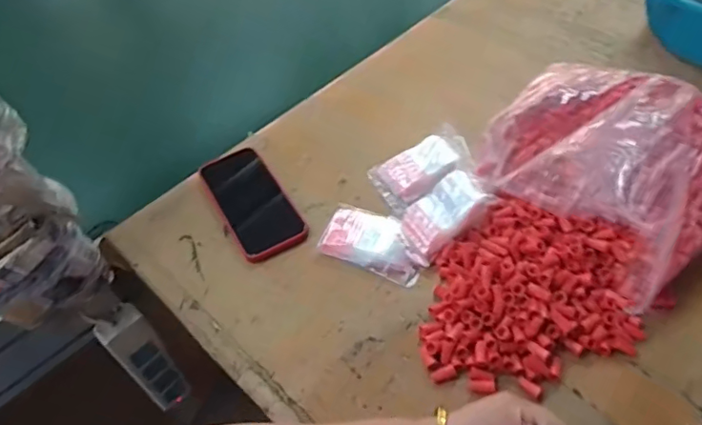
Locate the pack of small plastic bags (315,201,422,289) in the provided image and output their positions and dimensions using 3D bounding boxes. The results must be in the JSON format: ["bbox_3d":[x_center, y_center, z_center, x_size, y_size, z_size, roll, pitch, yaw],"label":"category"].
[{"bbox_3d":[0.027,0.033,0.619,0.118,0.019,0.069,18,54,21],"label":"pack of small plastic bags"}]

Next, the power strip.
[{"bbox_3d":[-0.283,0.205,0.760,0.056,0.230,0.044,-36,55,-22],"label":"power strip"}]

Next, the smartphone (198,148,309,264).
[{"bbox_3d":[-0.122,-0.014,0.676,0.082,0.018,0.166,-28,52,-16],"label":"smartphone"}]

